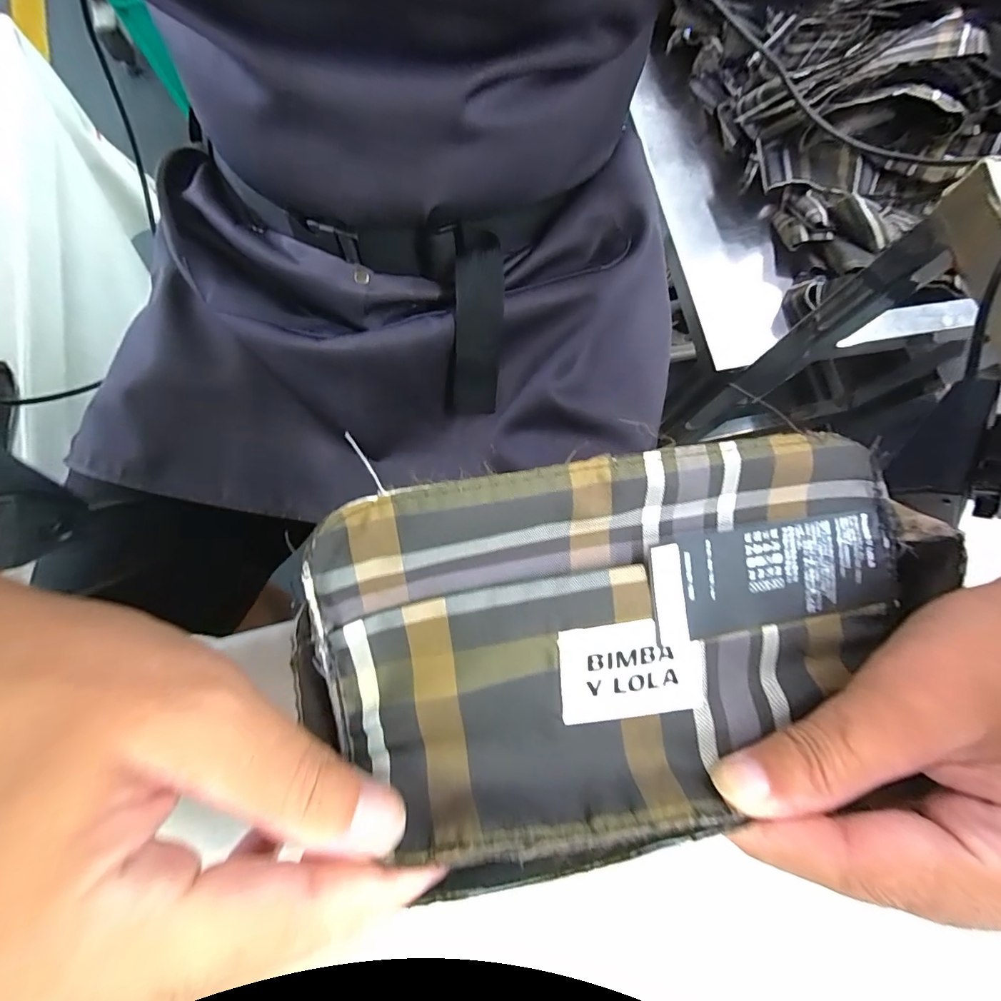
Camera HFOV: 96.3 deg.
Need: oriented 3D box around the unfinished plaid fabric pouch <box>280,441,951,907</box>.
[{"bbox_3d":[0.046,0.044,0.142,0.206,0.031,0.113,-9,98,-6],"label":"unfinished plaid fabric pouch"}]

